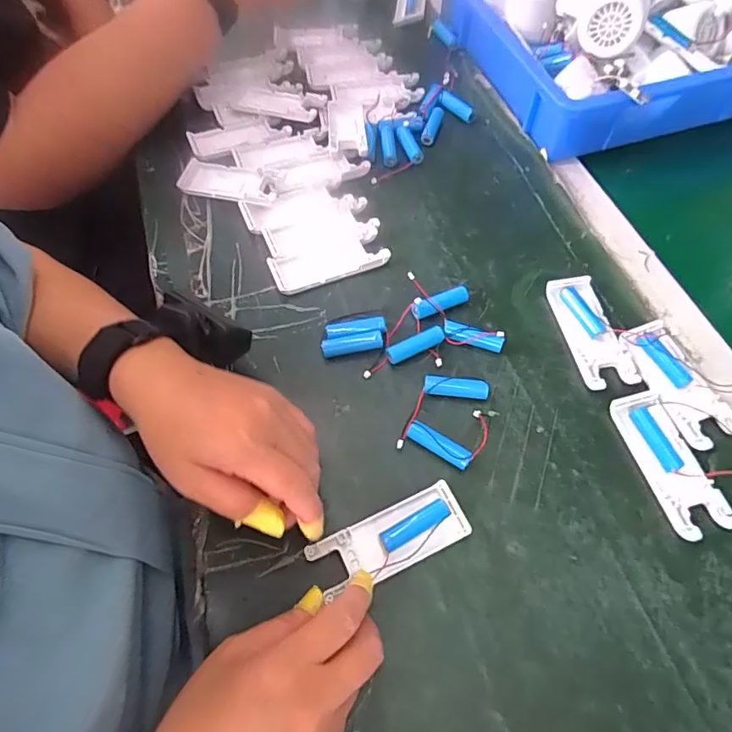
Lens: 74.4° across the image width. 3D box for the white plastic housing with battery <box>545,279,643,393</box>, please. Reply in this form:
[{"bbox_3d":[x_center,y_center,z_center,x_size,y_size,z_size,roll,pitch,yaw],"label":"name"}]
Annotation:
[{"bbox_3d":[0.187,-0.031,0.401,0.042,0.010,0.102,-10,62,-5],"label":"white plastic housing with battery"}]

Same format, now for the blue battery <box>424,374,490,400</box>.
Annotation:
[{"bbox_3d":[0.070,0.017,0.378,0.049,0.011,0.012,6,61,4],"label":"blue battery"}]

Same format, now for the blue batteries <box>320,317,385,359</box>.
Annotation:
[{"bbox_3d":[-0.011,-0.025,0.401,0.054,0.011,0.029,-10,62,-5],"label":"blue batteries"}]

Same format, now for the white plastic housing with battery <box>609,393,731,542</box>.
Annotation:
[{"bbox_3d":[0.220,0.070,0.351,0.041,0.013,0.103,-13,62,-7],"label":"white plastic housing with battery"}]

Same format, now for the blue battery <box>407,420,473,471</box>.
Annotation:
[{"bbox_3d":[0.054,0.058,0.354,0.050,0.014,0.014,30,65,15],"label":"blue battery"}]

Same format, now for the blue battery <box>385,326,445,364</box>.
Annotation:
[{"bbox_3d":[0.041,-0.018,0.395,0.051,0.011,0.011,-24,64,-12],"label":"blue battery"}]

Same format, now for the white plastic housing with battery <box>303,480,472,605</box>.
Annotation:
[{"bbox_3d":[0.015,0.116,0.325,0.104,0.016,0.041,-18,61,-8],"label":"white plastic housing with battery"}]

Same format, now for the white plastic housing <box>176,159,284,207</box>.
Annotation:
[{"bbox_3d":[-0.135,-0.183,0.479,0.102,0.015,0.042,15,62,8],"label":"white plastic housing"}]

